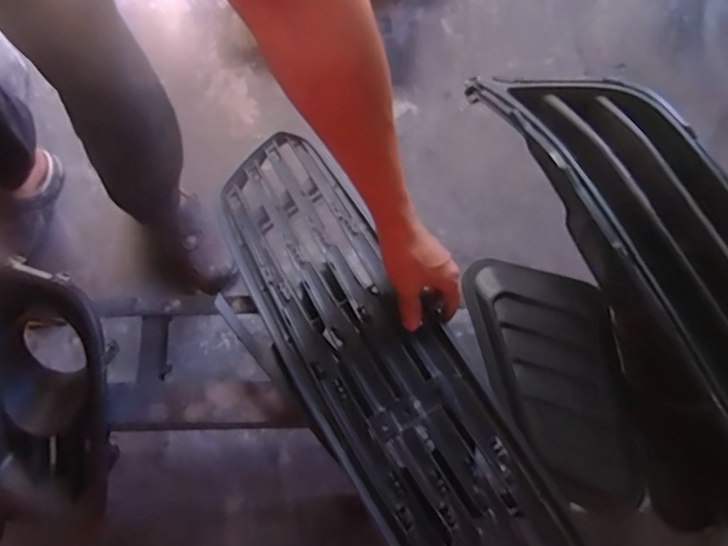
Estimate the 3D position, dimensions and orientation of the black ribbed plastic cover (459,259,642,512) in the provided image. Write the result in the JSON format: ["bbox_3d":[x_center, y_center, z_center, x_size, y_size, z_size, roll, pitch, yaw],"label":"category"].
[{"bbox_3d":[0.227,0.120,0.625,0.150,0.023,0.298,-12,75,-3],"label":"black ribbed plastic cover"}]

